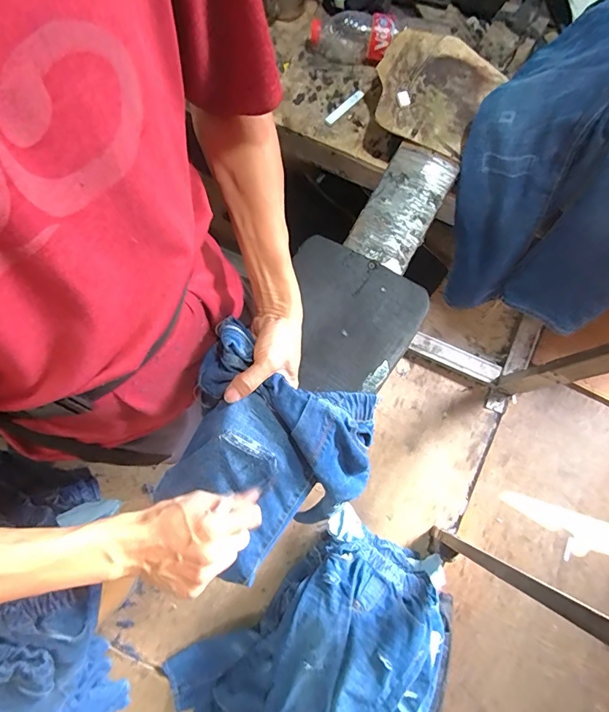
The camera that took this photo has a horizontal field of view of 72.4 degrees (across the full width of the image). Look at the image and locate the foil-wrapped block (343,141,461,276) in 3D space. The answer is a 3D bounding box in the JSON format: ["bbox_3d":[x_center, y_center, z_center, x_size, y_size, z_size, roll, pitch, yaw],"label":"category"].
[{"bbox_3d":[0.140,-0.214,0.596,0.095,0.015,0.185,28,78,6],"label":"foil-wrapped block"}]

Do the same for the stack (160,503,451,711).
[{"bbox_3d":[0.014,0.957,1.114,0.789,0.349,1.010,22,77,5],"label":"stack"}]

